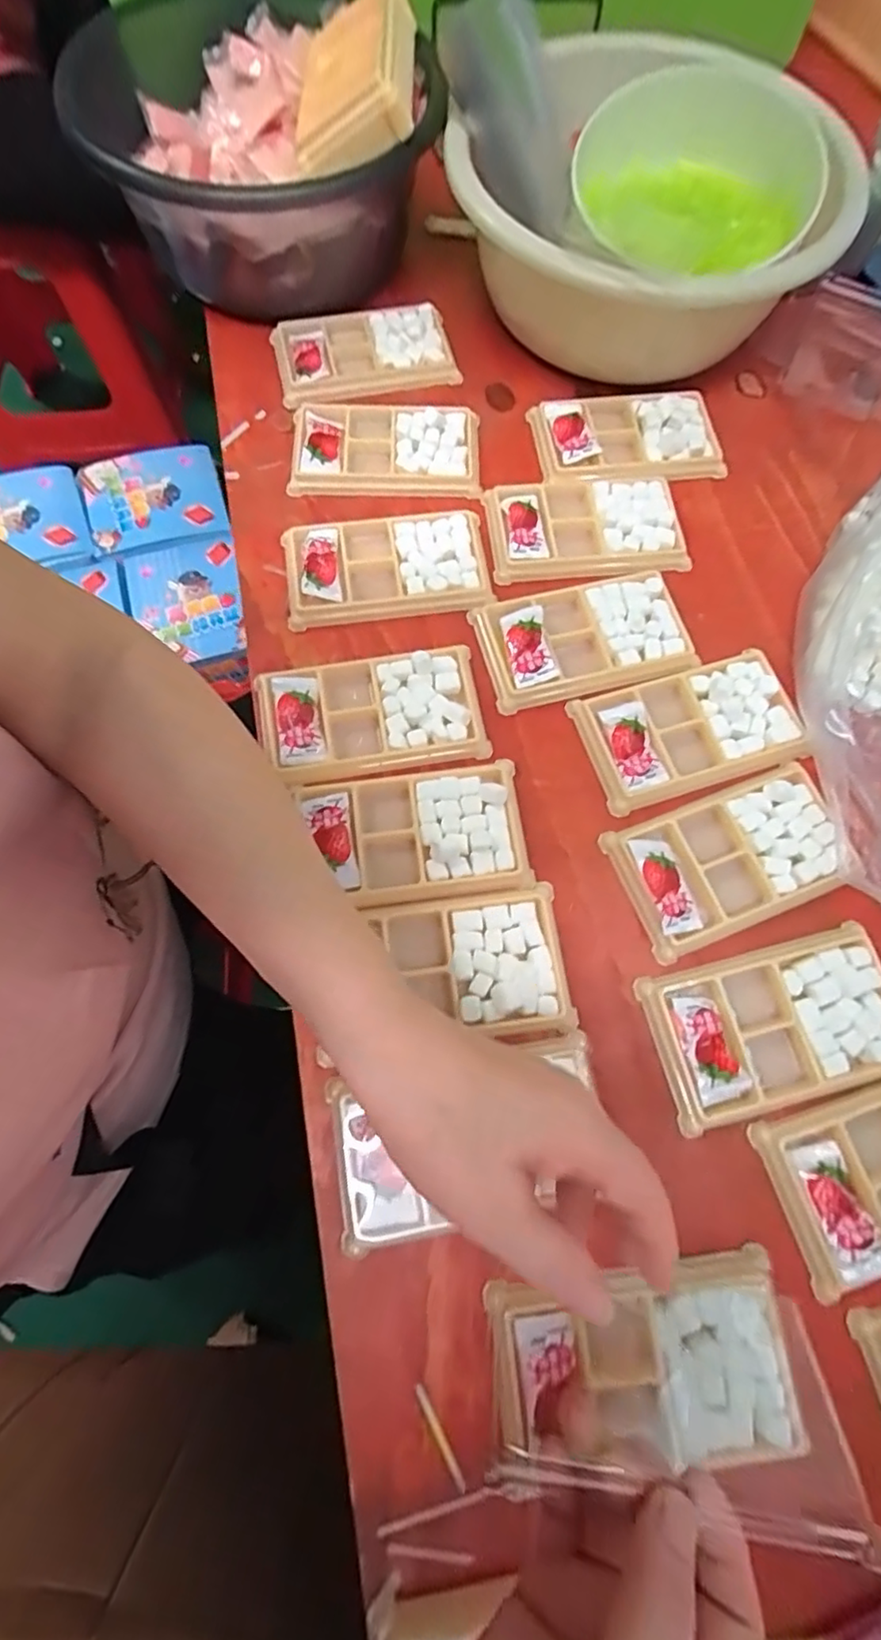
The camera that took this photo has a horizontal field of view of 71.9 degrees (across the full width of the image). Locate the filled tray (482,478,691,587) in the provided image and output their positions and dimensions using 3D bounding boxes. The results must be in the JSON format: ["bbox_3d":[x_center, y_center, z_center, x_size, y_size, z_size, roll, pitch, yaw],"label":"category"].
[{"bbox_3d":[0.101,-0.204,0.425,0.132,0.016,0.081,-6,73,-2],"label":"filled tray"}]

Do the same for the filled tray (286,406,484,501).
[{"bbox_3d":[-0.039,-0.270,0.440,0.134,0.017,0.077,2,73,0],"label":"filled tray"}]

